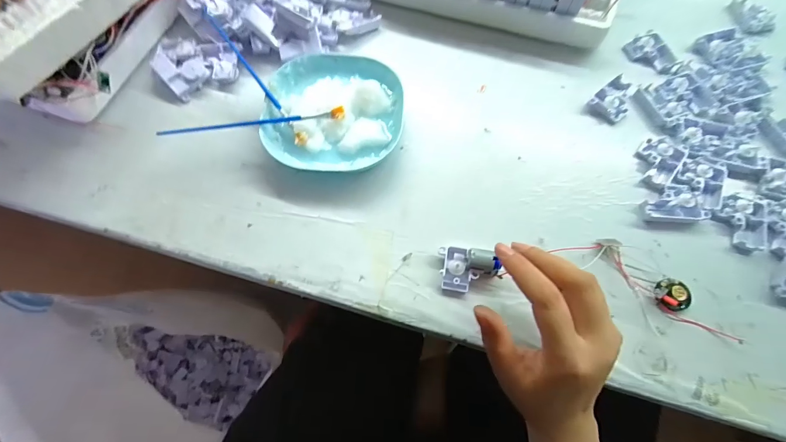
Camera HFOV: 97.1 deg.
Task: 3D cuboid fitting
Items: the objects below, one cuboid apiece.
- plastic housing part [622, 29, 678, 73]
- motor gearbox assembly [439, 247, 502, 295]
[{"bbox_3d":[0.283,-0.185,0.381,0.038,0.014,0.051,-23,69,-9],"label":"plastic housing part"},{"bbox_3d":[0.062,0.040,0.284,0.046,0.022,0.036,7,73,1],"label":"motor gearbox assembly"}]

